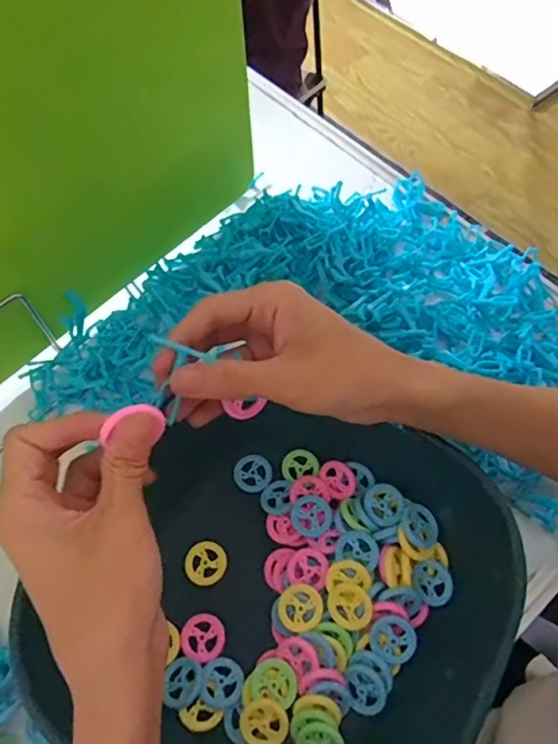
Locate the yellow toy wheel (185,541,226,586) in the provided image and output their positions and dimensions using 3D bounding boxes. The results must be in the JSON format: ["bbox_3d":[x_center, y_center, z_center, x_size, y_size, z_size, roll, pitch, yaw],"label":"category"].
[{"bbox_3d":[-0.053,0.139,0.382,0.028,0.007,0.029,-1,62,2],"label":"yellow toy wheel"}]

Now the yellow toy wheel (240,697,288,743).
[{"bbox_3d":[-0.009,0.218,0.326,0.028,0.007,0.027,-1,62,2],"label":"yellow toy wheel"}]

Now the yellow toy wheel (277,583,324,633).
[{"bbox_3d":[0.015,0.157,0.351,0.029,0.004,0.028,-1,62,2],"label":"yellow toy wheel"}]

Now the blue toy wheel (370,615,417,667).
[{"bbox_3d":[0.074,0.174,0.340,0.028,0.007,0.028,-1,62,2],"label":"blue toy wheel"}]

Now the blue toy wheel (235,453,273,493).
[{"bbox_3d":[-0.020,0.080,0.415,0.030,0.005,0.029,-1,62,2],"label":"blue toy wheel"}]

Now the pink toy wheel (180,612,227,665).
[{"bbox_3d":[-0.051,0.180,0.356,0.030,0.005,0.028,-1,62,2],"label":"pink toy wheel"}]

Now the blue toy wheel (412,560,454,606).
[{"bbox_3d":[0.103,0.141,0.352,0.027,0.004,0.028,-9,77,42],"label":"blue toy wheel"}]

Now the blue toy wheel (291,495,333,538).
[{"bbox_3d":[0.024,0.105,0.381,0.028,0.007,0.029,-1,62,2],"label":"blue toy wheel"}]

